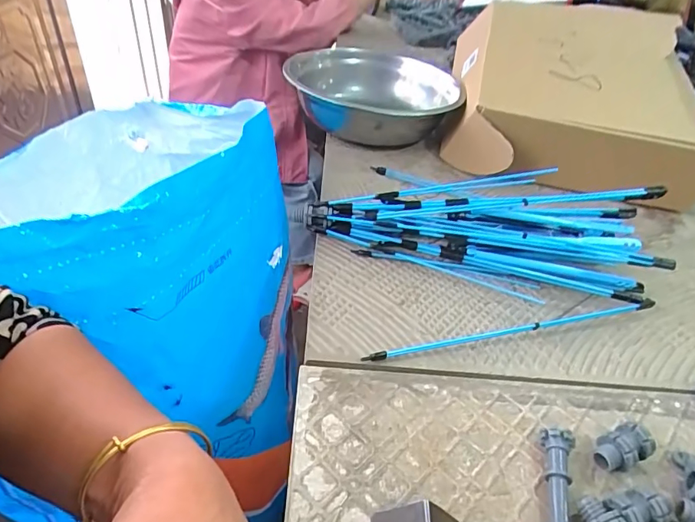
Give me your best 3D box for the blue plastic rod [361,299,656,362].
[{"bbox_3d":[0.135,0.053,0.378,0.254,0.011,0.011,-7,42,-15],"label":"blue plastic rod"}]

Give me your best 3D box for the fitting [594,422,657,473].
[{"bbox_3d":[0.175,0.122,0.305,0.036,0.024,0.022,-17,45,-25],"label":"fitting"}]

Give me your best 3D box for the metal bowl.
[{"bbox_3d":[0.031,-0.226,0.645,0.213,0.069,0.213,4,40,-3],"label":"metal bowl"}]

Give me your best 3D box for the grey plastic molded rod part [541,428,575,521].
[{"bbox_3d":[0.123,0.142,0.275,0.017,0.020,0.091,14,41,9],"label":"grey plastic molded rod part"}]

